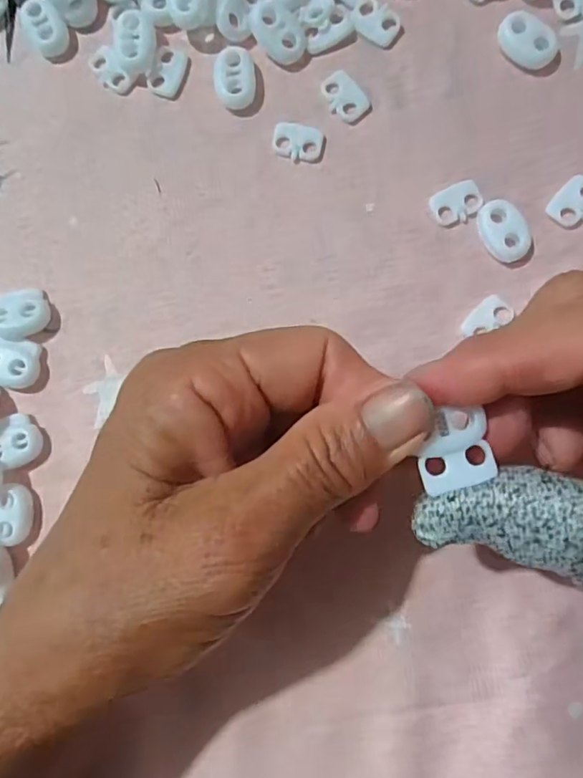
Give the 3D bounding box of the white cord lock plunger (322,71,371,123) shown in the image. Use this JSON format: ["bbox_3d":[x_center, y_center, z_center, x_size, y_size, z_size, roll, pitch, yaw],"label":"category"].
[{"bbox_3d":[0.019,-0.108,0.196,0.012,0.004,0.019,-43,86,1],"label":"white cord lock plunger"}]

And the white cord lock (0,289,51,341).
[{"bbox_3d":[-0.100,-0.028,0.196,0.020,0.008,0.018,-11,87,3],"label":"white cord lock"}]

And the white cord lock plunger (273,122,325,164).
[{"bbox_3d":[0.002,-0.091,0.196,0.018,0.004,0.013,15,88,4],"label":"white cord lock plunger"}]

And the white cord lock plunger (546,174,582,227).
[{"bbox_3d":[0.100,-0.067,0.189,0.013,0.004,0.019,40,90,4],"label":"white cord lock plunger"}]

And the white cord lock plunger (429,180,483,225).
[{"bbox_3d":[0.060,-0.067,0.193,0.018,0.004,0.013,-30,86,2],"label":"white cord lock plunger"}]

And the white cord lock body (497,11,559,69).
[{"bbox_3d":[0.084,-0.124,0.191,0.022,0.007,0.013,40,90,4],"label":"white cord lock body"}]

